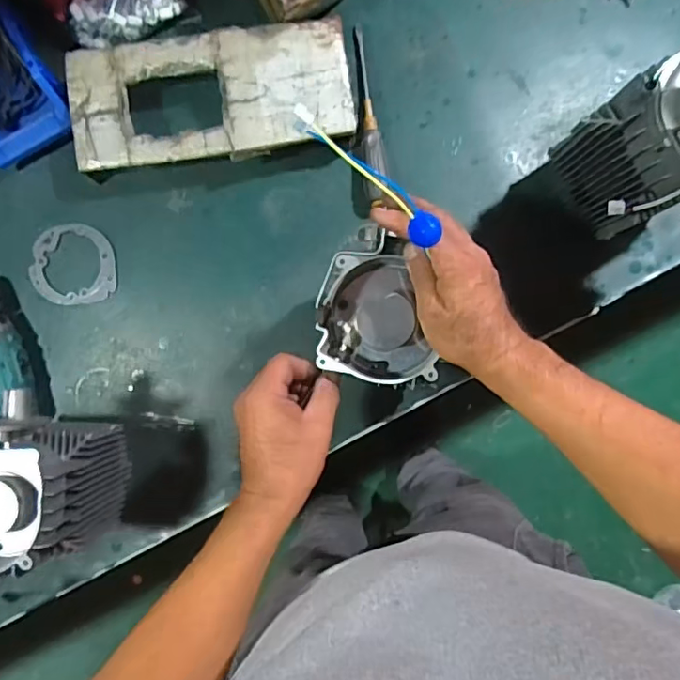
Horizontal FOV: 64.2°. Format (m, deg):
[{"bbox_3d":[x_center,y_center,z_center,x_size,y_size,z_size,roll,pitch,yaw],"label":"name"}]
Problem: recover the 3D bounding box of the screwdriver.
[{"bbox_3d":[0.039,-0.275,0.655,0.027,0.038,0.222,-4,90,0],"label":"screwdriver"}]

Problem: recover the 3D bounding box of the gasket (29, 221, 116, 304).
[{"bbox_3d":[-0.334,-0.095,0.678,0.104,0.005,0.102,-5,90,0],"label":"gasket"}]

